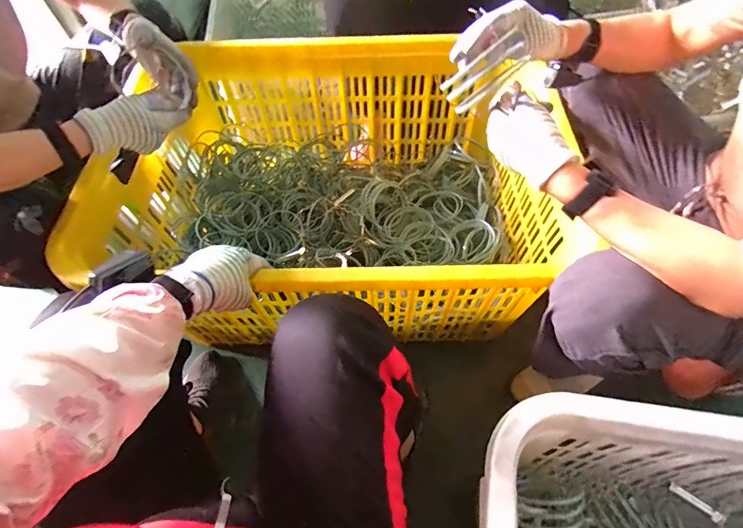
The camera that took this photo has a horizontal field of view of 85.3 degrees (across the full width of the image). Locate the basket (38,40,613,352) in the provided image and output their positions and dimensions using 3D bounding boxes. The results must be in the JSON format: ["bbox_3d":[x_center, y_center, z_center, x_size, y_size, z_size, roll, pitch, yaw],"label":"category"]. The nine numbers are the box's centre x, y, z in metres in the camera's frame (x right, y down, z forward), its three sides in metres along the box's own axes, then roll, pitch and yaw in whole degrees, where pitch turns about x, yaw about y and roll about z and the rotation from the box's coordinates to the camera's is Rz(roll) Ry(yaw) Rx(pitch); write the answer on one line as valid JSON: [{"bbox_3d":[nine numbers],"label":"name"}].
[{"bbox_3d":[-0.075,-0.174,0.817,0.795,0.319,0.613,4,60,2],"label":"basket"}]

